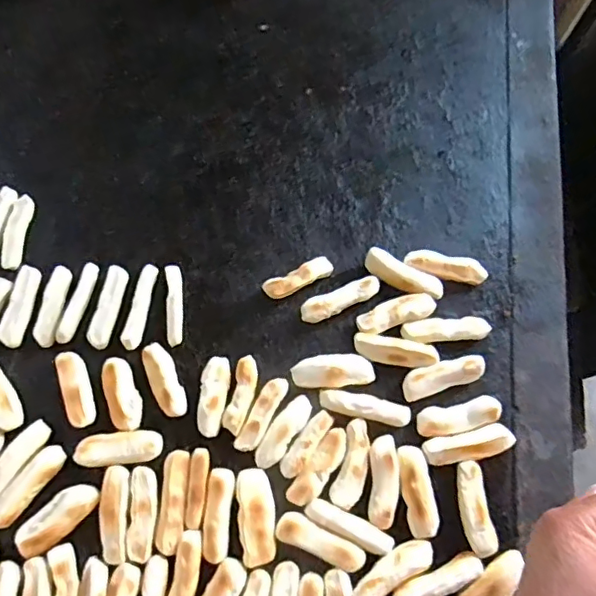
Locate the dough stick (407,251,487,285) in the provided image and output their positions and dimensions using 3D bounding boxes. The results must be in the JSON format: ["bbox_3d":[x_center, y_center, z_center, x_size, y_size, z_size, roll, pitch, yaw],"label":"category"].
[{"bbox_3d":[0.129,-0.027,0.493,0.069,0.014,0.022,10,73,3],"label":"dough stick"}]

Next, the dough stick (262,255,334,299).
[{"bbox_3d":[0.001,-0.017,0.490,0.062,0.013,0.021,-27,74,-8],"label":"dough stick"}]

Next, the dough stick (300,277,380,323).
[{"bbox_3d":[0.036,0.002,0.482,0.070,0.012,0.020,-22,74,-7],"label":"dough stick"}]

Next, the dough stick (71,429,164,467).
[{"bbox_3d":[-0.141,0.119,0.444,0.067,0.010,0.025,-6,72,-2],"label":"dough stick"}]

